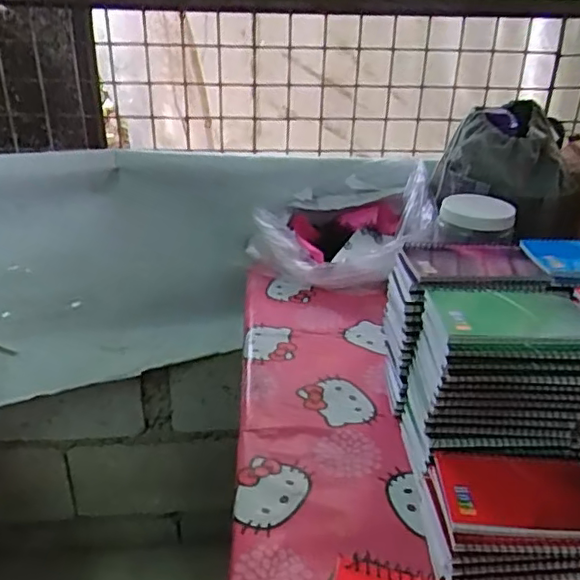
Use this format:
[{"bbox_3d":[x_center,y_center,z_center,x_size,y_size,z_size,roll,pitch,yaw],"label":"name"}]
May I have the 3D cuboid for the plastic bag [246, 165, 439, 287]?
[{"bbox_3d":[0.078,-0.097,0.927,0.274,0.120,0.180,4,29,5],"label":"plastic bag"}]

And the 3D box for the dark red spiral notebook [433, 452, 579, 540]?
[{"bbox_3d":[0.190,0.164,0.487,0.128,0.012,0.080,3,29,3],"label":"dark red spiral notebook"}]

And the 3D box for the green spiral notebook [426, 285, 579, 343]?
[{"bbox_3d":[0.197,0.022,0.525,0.132,0.016,0.096,0,29,-3],"label":"green spiral notebook"}]

